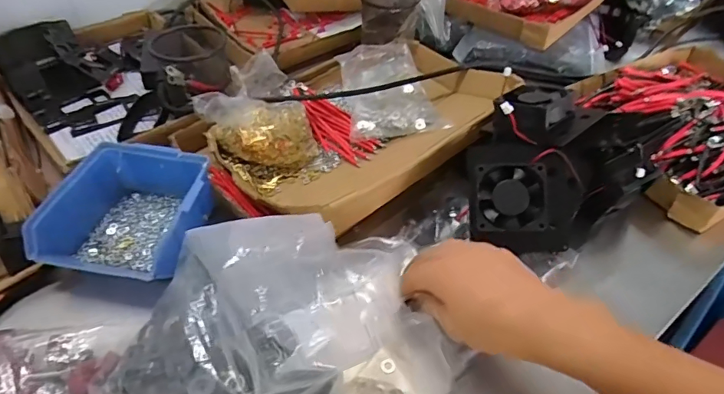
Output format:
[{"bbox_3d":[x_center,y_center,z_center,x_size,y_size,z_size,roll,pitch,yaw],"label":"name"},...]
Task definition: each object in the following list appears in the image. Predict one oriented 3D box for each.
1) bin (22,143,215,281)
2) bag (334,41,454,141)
[{"bbox_3d":[-0.219,0.017,0.448,0.128,0.061,0.128,8,46,6],"label":"bin"},{"bbox_3d":[0.032,-0.137,0.582,0.110,0.039,0.160,-7,46,-8],"label":"bag"}]

